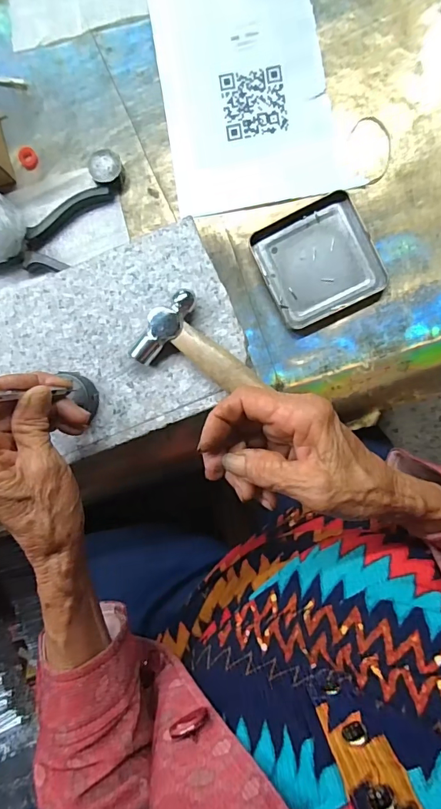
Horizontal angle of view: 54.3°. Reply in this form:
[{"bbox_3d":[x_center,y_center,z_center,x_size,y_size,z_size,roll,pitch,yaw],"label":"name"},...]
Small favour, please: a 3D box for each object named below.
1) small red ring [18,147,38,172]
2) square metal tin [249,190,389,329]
[{"bbox_3d":[-0.183,-0.235,0.409,0.017,0.006,0.022,-38,84,4],"label":"small red ring"},{"bbox_3d":[0.087,-0.128,0.382,0.095,0.016,0.095,-25,85,5],"label":"square metal tin"}]

